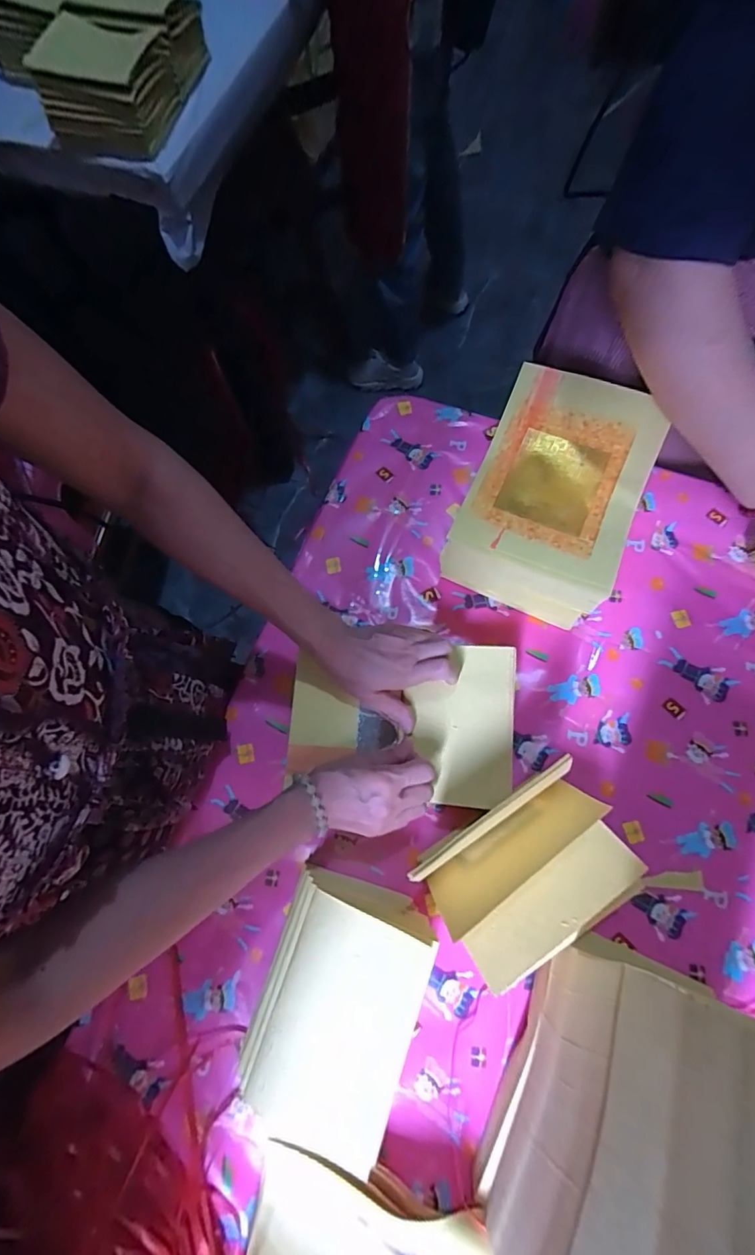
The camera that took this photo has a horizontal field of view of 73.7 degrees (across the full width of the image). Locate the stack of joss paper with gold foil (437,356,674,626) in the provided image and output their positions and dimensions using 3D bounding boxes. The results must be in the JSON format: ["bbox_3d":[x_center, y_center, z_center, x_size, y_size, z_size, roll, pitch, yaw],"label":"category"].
[{"bbox_3d":[0.187,-0.137,0.566,0.157,0.157,0.214,24,74,7],"label":"stack of joss paper with gold foil"}]

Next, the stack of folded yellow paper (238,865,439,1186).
[{"bbox_3d":[-0.037,0.332,0.454,0.124,0.120,0.175,18,74,5],"label":"stack of folded yellow paper"}]

